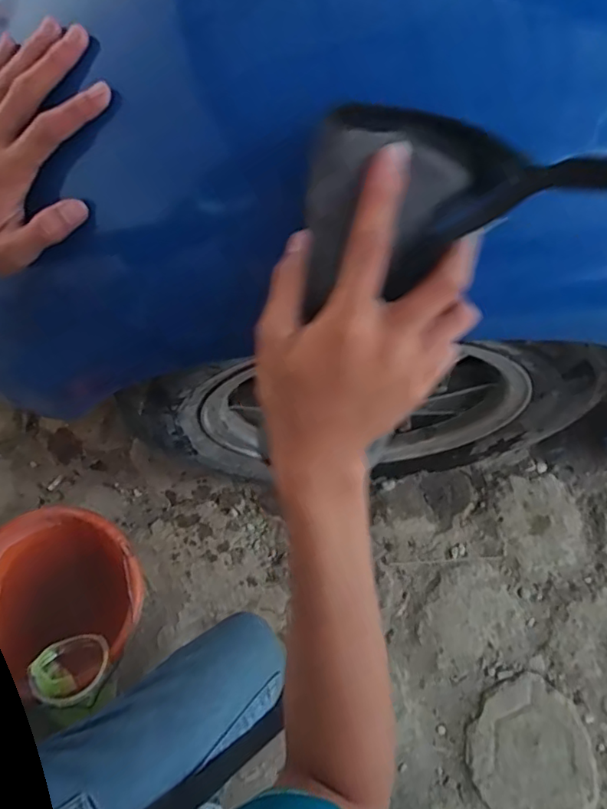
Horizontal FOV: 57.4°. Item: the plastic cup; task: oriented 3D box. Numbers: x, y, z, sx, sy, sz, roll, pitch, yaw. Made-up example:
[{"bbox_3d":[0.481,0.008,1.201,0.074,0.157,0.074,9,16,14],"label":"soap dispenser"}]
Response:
[{"bbox_3d":[-0.286,0.335,0.702,0.086,0.090,0.073,-14,71,-8],"label":"plastic cup"}]

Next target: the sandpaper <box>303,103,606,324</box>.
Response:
[{"bbox_3d":[0.066,-0.104,0.268,0.145,0.088,0.024,-8,21,15],"label":"sandpaper"}]

